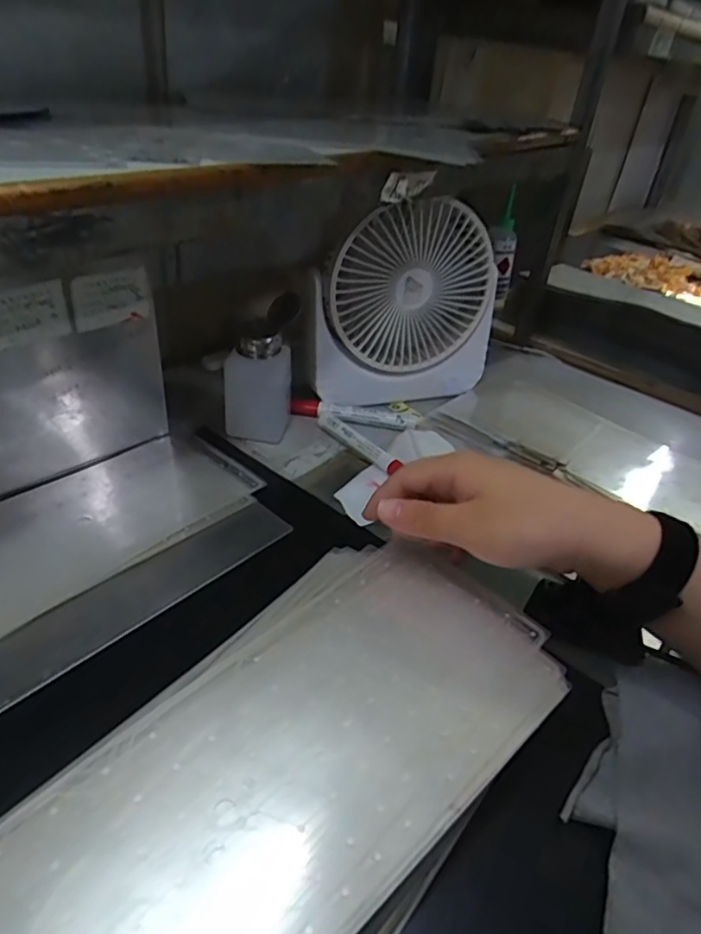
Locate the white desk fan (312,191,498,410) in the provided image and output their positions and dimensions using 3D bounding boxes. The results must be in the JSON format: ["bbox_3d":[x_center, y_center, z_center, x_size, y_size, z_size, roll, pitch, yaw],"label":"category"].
[{"bbox_3d":[0.052,-0.156,0.569,0.190,0.187,0.056,-12,40,-23],"label":"white desk fan"}]

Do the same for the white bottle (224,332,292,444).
[{"bbox_3d":[-0.083,-0.073,0.523,0.059,0.093,0.038,0,37,-9],"label":"white bottle"}]

